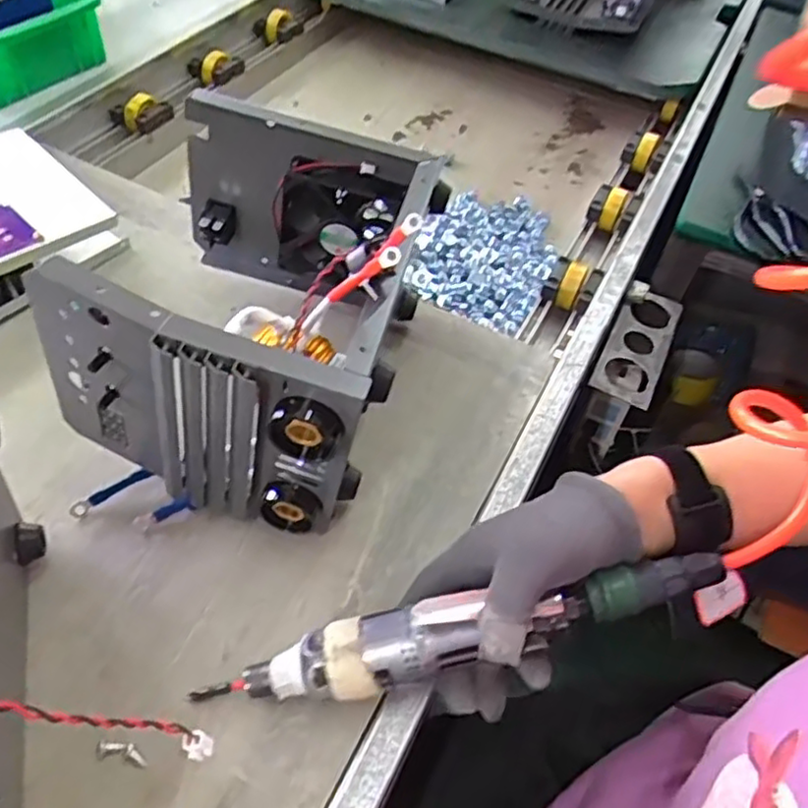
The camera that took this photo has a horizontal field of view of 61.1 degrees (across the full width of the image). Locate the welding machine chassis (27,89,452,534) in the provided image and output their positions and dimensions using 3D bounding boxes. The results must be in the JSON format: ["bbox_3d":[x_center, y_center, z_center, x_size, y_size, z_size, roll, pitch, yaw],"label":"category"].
[{"bbox_3d":[-0.096,-0.058,0.471,0.203,0.197,0.248,13,51,5],"label":"welding machine chassis"}]

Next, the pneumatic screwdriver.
[{"bbox_3d":[0.026,0.119,0.363,0.281,0.034,0.037,-14,52,2],"label":"pneumatic screwdriver"}]

